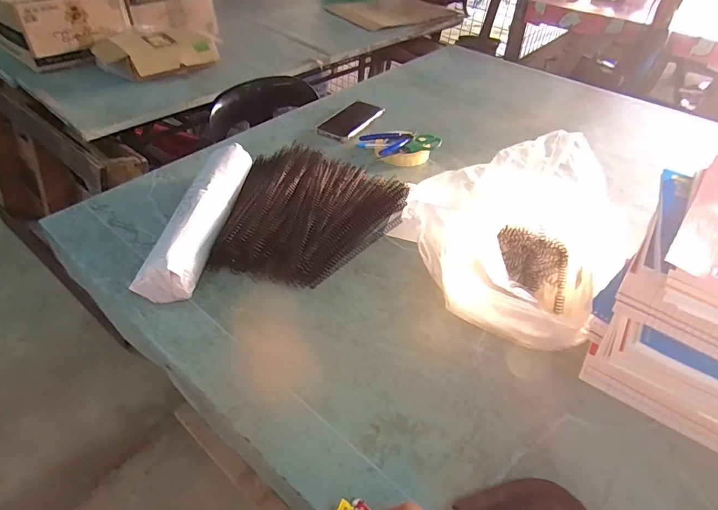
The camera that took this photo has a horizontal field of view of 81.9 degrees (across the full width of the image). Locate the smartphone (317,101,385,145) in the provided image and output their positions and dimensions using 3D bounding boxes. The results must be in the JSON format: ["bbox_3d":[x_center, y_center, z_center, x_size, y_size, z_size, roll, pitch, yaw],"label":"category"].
[{"bbox_3d":[-0.016,-0.290,0.883,0.077,0.011,0.169,26,48,22],"label":"smartphone"}]

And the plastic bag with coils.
[{"bbox_3d":[0.201,-0.043,0.567,0.278,0.119,0.296,28,49,24],"label":"plastic bag with coils"}]

